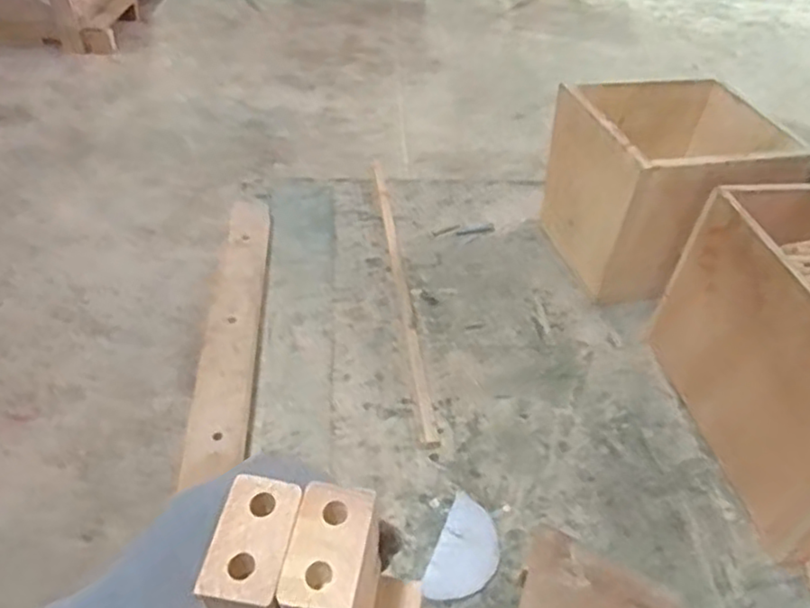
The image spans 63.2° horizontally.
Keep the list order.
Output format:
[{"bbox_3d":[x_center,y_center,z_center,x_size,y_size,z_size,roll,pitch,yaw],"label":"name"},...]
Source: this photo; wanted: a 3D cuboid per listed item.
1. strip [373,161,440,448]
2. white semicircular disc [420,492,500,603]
[{"bbox_3d":[-0.008,-0.037,0.910,0.016,0.020,0.553,-4,43,-7],"label":"strip"},{"bbox_3d":[0.059,0.240,0.635,0.057,0.006,0.111,18,45,16],"label":"white semicircular disc"}]

